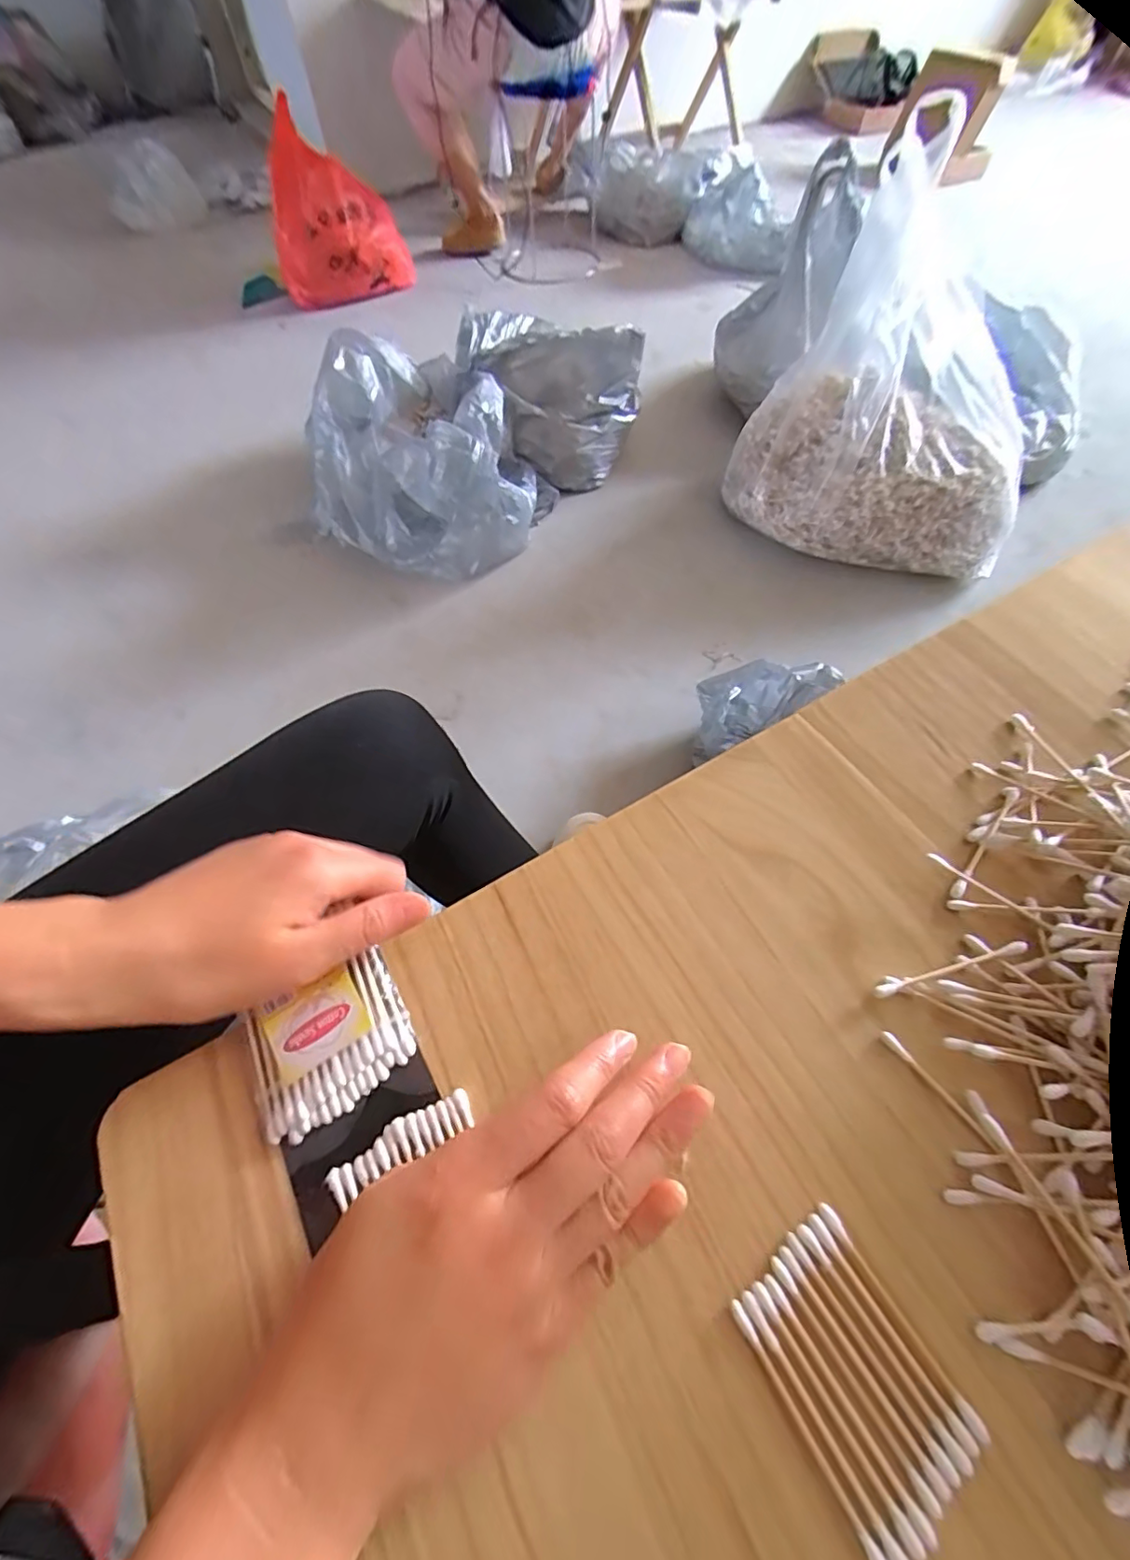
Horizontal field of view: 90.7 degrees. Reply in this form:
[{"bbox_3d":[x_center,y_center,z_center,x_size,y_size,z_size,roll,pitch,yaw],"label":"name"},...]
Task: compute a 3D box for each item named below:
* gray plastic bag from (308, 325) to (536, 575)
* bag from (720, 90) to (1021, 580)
[{"bbox_3d":[-0.296,-0.653,1.156,0.433,0.250,0.485,-38,65,-19],"label":"gray plastic bag"},{"bbox_3d":[0.573,-0.676,0.958,0.497,0.547,0.329,12,60,9],"label":"bag"}]

